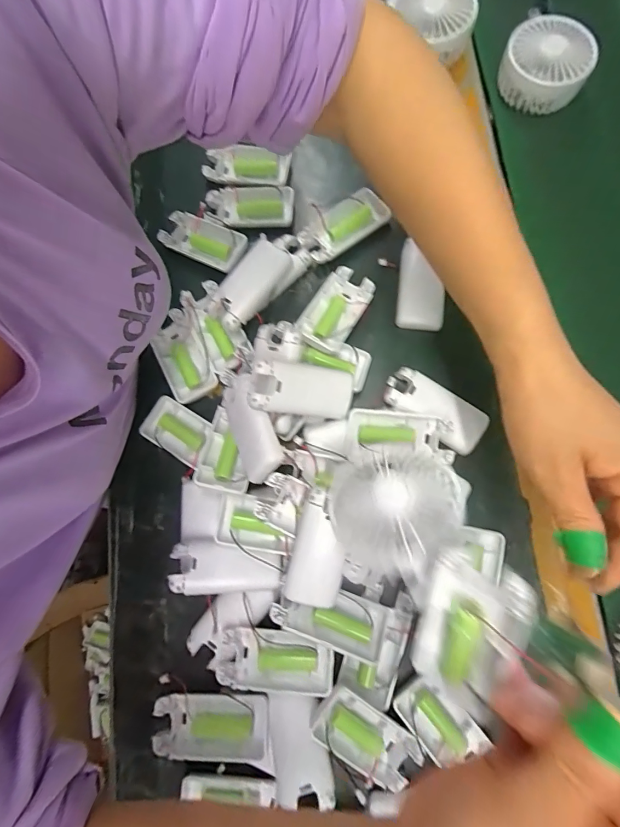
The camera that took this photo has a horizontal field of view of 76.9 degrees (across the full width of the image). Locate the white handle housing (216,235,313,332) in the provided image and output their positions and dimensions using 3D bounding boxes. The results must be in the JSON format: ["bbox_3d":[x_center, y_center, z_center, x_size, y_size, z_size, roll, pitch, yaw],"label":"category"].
[{"bbox_3d":[-0.051,-0.138,0.394,0.045,0.025,0.115,41,84,9],"label":"white handle housing"}]

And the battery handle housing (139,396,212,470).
[{"bbox_3d":[-0.132,0.017,0.388,0.067,0.017,0.045,32,83,8],"label":"battery handle housing"}]

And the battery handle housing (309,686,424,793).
[{"bbox_3d":[0.048,0.269,0.323,0.095,0.017,0.045,40,79,-7],"label":"battery handle housing"}]

